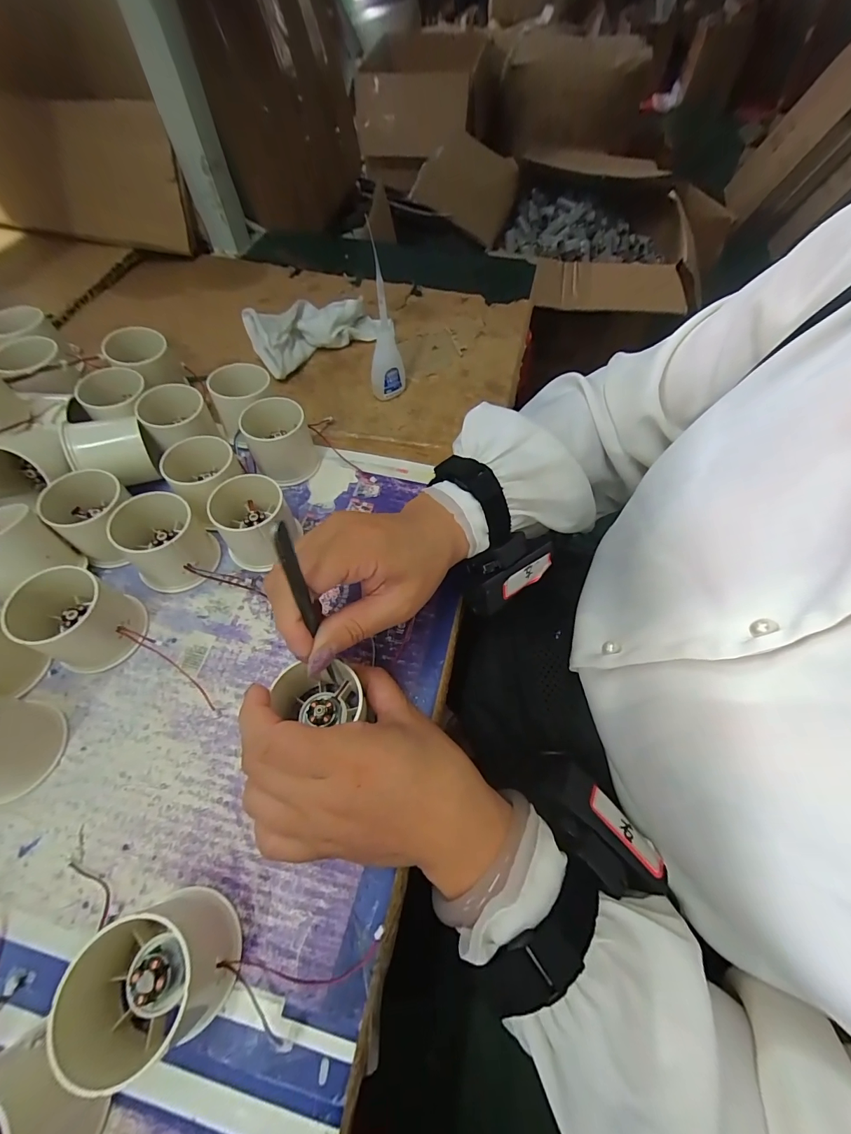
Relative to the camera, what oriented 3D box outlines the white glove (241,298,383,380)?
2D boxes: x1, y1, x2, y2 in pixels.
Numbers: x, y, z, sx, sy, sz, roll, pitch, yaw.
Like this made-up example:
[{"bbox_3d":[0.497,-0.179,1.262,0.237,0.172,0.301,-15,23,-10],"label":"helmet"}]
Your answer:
[{"bbox_3d":[-0.117,-0.259,0.446,0.139,0.040,0.066,-34,67,-20],"label":"white glove"}]

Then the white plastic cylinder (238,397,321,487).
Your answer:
[{"bbox_3d":[-0.123,-0.108,0.349,0.055,0.049,0.058,-19,62,-13],"label":"white plastic cylinder"}]

